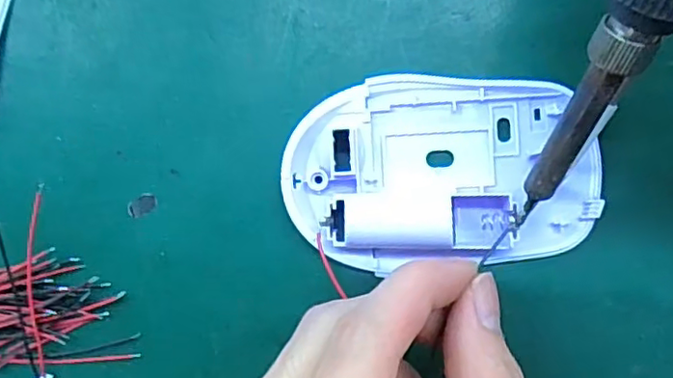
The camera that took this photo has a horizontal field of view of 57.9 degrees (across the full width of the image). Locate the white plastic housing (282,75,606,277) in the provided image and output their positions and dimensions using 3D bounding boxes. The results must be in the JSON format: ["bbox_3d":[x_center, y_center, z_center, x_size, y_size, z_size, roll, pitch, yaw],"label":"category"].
[{"bbox_3d":[0.033,-0.006,0.191,0.095,0.012,0.059,-7,88,3],"label":"white plastic housing"}]

